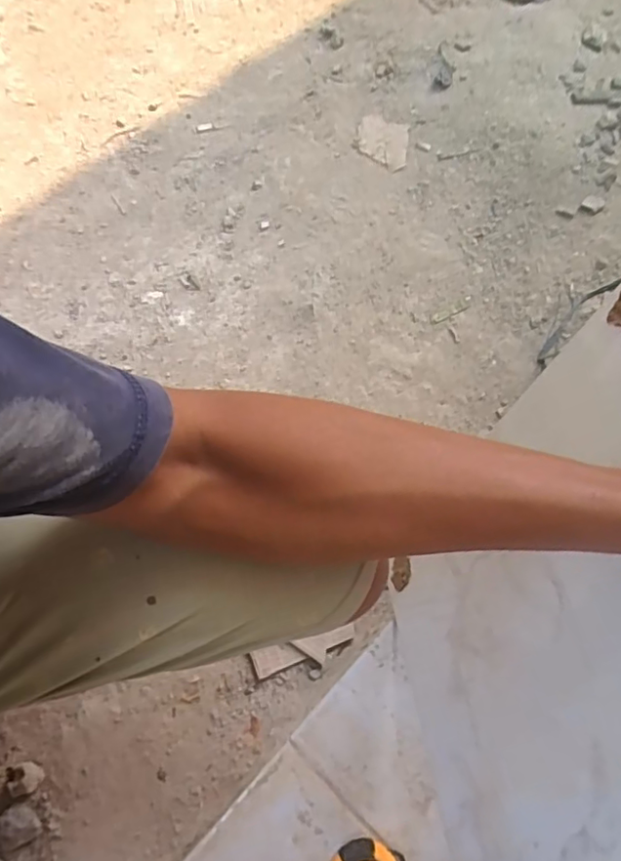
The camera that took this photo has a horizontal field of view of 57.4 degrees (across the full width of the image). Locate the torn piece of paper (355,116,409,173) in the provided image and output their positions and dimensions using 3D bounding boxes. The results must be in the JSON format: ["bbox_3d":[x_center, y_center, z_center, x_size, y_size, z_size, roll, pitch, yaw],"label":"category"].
[{"bbox_3d":[0.110,-0.443,0.868,0.076,0.007,0.105,8,69,1],"label":"torn piece of paper"}]

